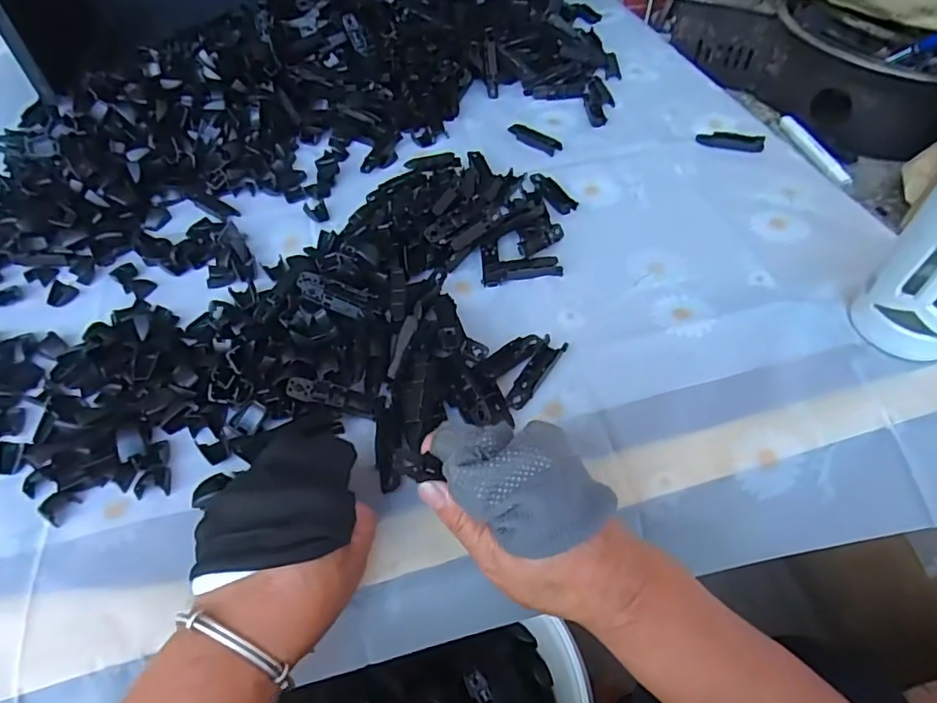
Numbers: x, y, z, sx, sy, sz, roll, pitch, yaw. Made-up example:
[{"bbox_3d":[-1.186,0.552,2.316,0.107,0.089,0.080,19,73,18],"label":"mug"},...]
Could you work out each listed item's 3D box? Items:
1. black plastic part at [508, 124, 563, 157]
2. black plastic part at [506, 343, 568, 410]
[{"bbox_3d":[0.069,-0.226,0.613,0.064,0.006,0.025,33,60,24],"label":"black plastic part"},{"bbox_3d":[0.049,0.015,0.417,0.015,0.005,0.063,30,59,23],"label":"black plastic part"}]

